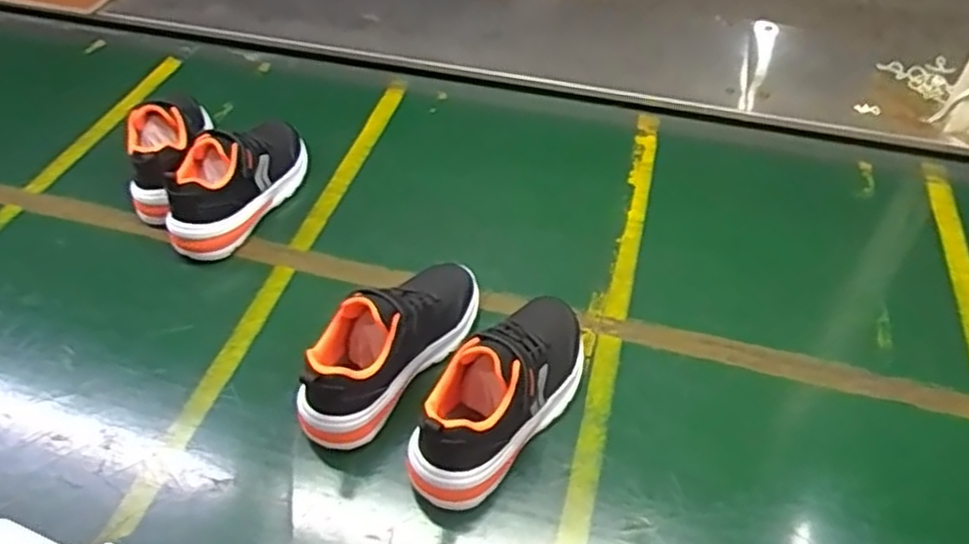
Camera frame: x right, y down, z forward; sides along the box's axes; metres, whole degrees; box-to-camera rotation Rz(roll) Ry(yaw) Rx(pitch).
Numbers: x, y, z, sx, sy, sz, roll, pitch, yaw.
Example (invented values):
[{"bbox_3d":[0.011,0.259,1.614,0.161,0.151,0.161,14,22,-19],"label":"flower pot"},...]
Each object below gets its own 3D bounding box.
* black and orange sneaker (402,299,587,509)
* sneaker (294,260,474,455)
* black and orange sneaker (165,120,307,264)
[{"bbox_3d":[0.019,0.098,0.603,0.075,0.106,0.213,27,55,23],"label":"black and orange sneaker"},{"bbox_3d":[-0.082,0.053,0.636,0.066,0.093,0.208,28,55,23],"label":"sneaker"},{"bbox_3d":[-0.277,-0.111,0.808,0.078,0.102,0.203,13,50,12],"label":"black and orange sneaker"}]

